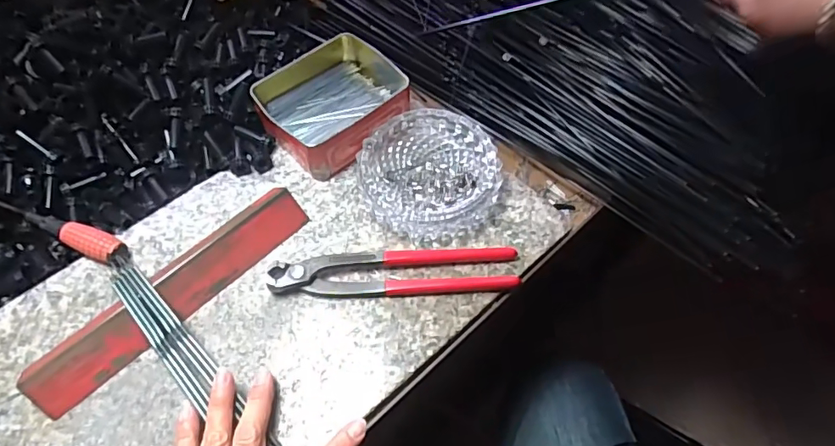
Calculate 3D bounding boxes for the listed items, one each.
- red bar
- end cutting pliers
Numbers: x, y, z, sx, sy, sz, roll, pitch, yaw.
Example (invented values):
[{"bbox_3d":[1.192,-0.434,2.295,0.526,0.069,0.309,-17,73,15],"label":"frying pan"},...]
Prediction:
[{"bbox_3d":[-0.184,0.053,0.399,0.032,0.026,0.227,40,66,21],"label":"red bar"},{"bbox_3d":[-0.019,0.039,0.414,0.193,0.014,0.037,-2,58,-2],"label":"end cutting pliers"}]

